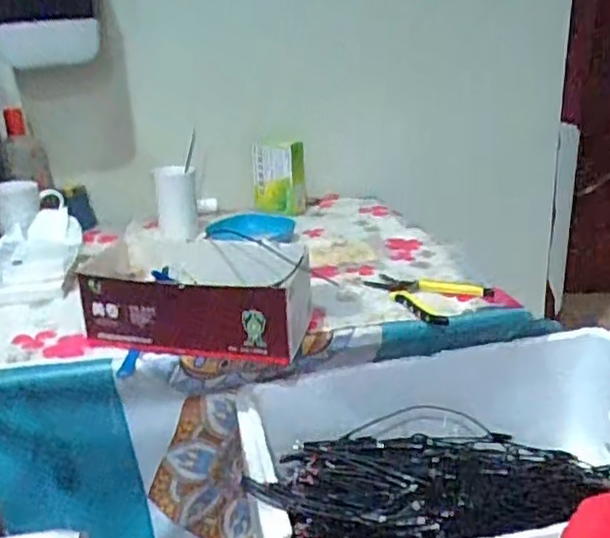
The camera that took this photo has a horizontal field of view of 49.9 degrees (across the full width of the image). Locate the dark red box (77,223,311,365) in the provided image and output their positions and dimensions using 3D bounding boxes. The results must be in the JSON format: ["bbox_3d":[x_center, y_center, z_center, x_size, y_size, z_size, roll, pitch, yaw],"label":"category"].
[{"bbox_3d":[-0.128,0.031,0.792,0.261,0.097,0.129,2,21,11],"label":"dark red box"}]

